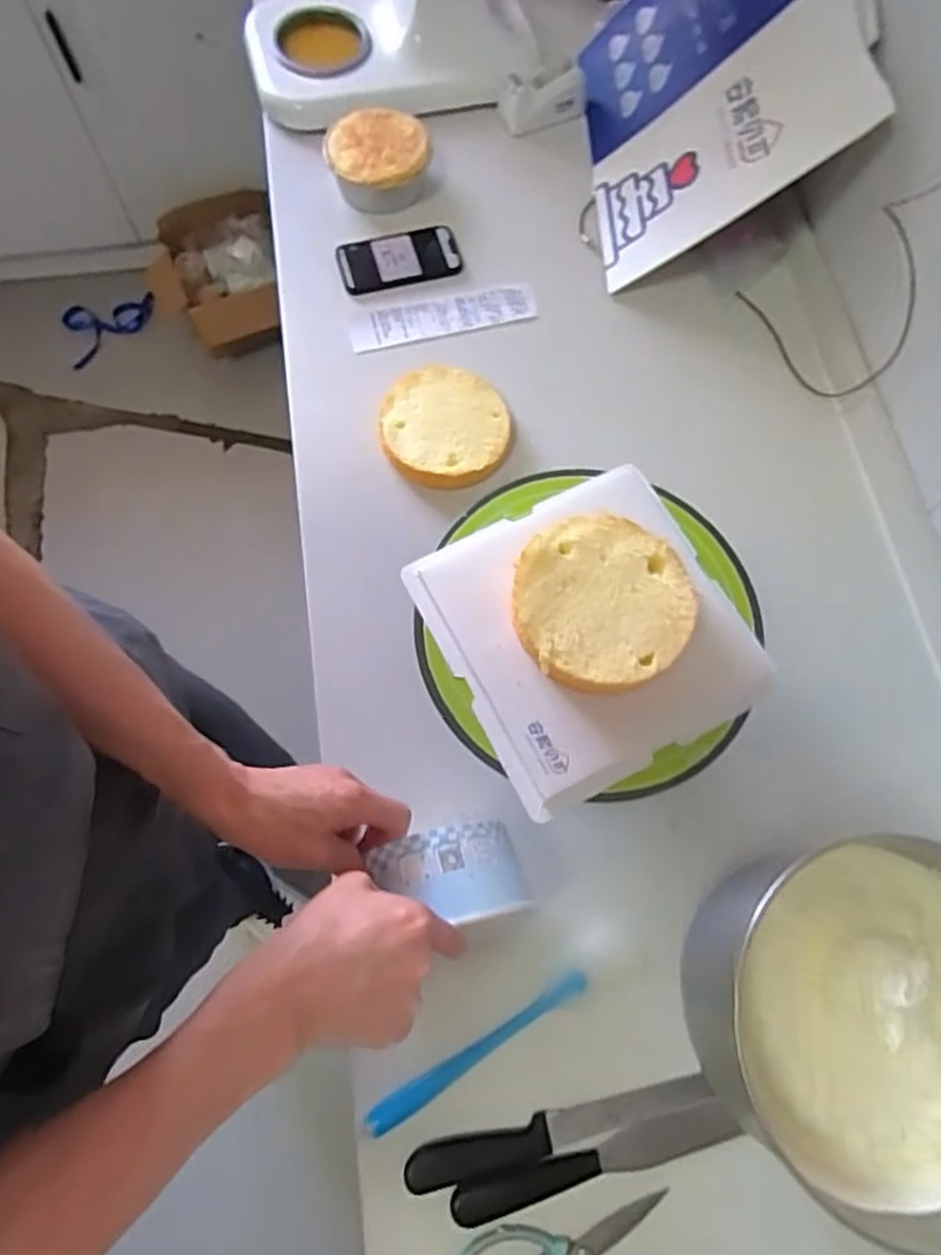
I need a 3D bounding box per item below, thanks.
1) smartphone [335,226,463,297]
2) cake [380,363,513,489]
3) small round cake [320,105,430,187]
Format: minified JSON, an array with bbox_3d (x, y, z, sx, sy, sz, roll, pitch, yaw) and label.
[{"bbox_3d":[-0.088,-0.451,0.873,0.146,0.012,0.075,-15,78,-5],"label":"smartphone"},{"bbox_3d":[-0.028,-0.221,0.791,0.138,0.045,0.132,1,70,-2],"label":"cake"},{"bbox_3d":[-0.114,-0.590,0.873,0.127,0.025,0.103,3,70,-2],"label":"small round cake"}]

